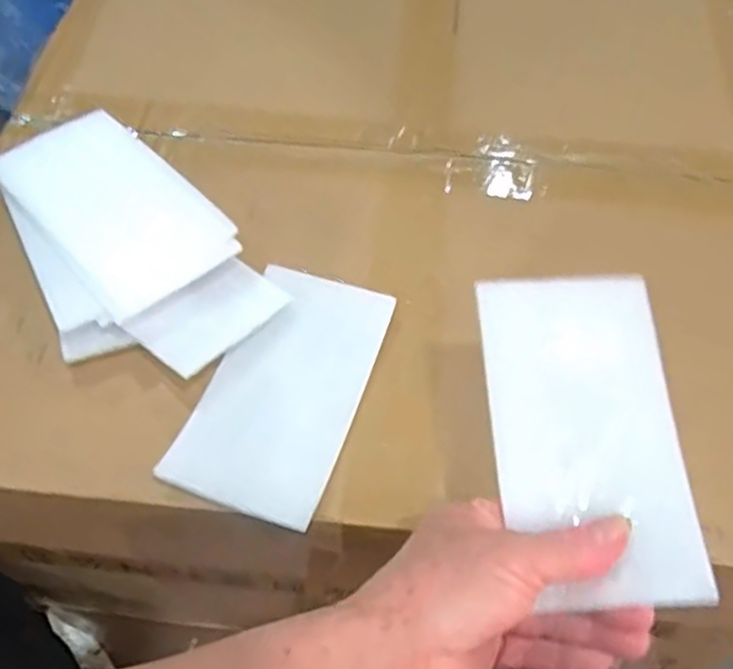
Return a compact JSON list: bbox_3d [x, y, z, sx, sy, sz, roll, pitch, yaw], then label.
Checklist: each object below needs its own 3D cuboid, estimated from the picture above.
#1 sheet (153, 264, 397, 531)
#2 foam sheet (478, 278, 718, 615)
[{"bbox_3d":[-0.043,0.028,0.393,0.077,0.009,0.136,19,60,7],"label":"sheet"},{"bbox_3d":[0.093,0.040,0.320,0.075,0.005,0.143,-3,65,2],"label":"foam sheet"}]

